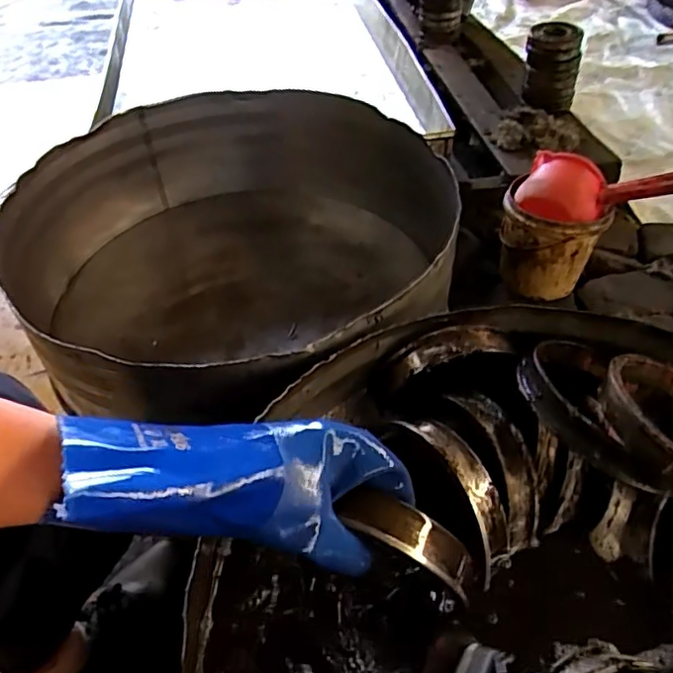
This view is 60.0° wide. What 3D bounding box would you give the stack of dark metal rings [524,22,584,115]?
[{"bbox_3d":[0.490,-0.617,1.327,0.119,0.162,0.118,14,48,14],"label":"stack of dark metal rings"}]

